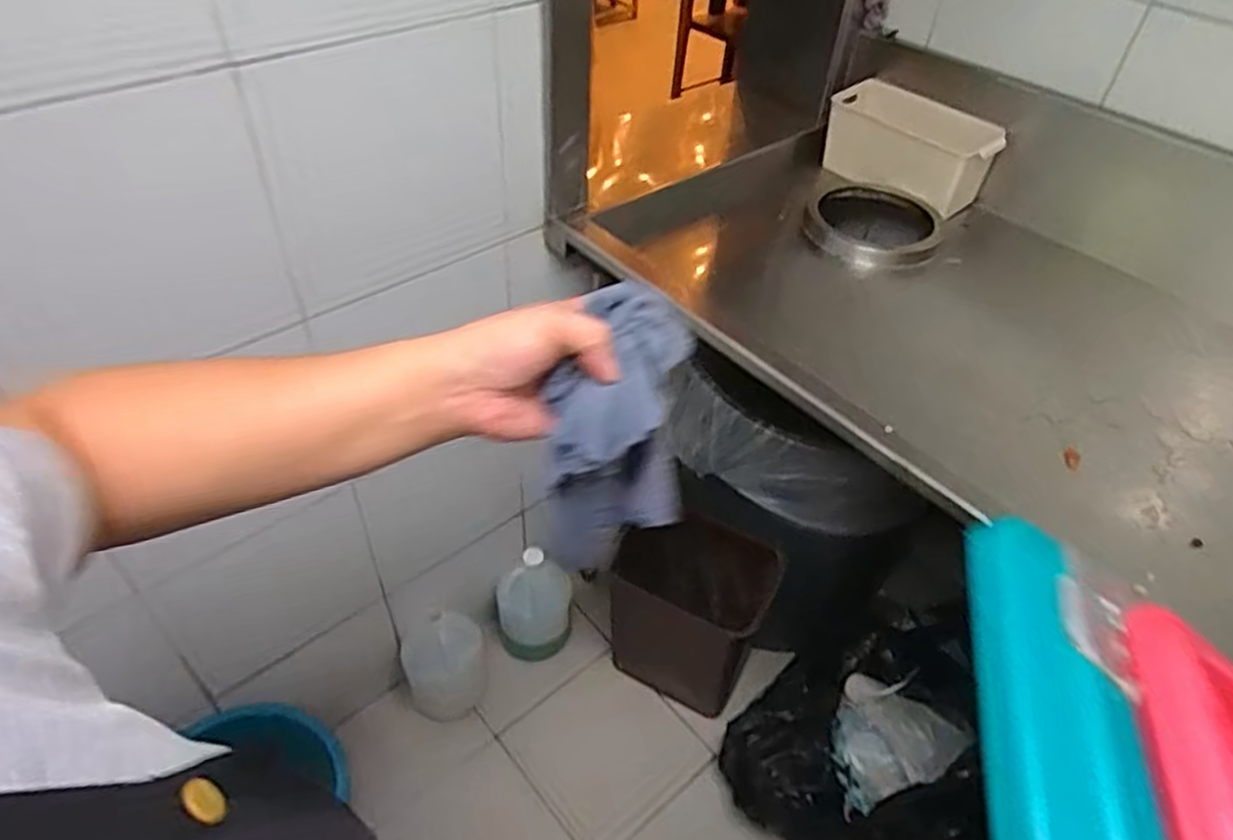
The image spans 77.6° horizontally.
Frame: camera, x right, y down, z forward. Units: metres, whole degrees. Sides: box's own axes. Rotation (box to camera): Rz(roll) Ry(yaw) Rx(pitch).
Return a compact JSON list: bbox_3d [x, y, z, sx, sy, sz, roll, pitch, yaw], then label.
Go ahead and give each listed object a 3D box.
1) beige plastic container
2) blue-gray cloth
[{"bbox_3d":[0.497,-0.467,1.324,0.133,0.123,0.294,-32,54,-31],"label":"beige plastic container"},{"bbox_3d":[-0.007,0.008,0.517,0.110,0.164,0.088,-19,48,-21],"label":"blue-gray cloth"}]

